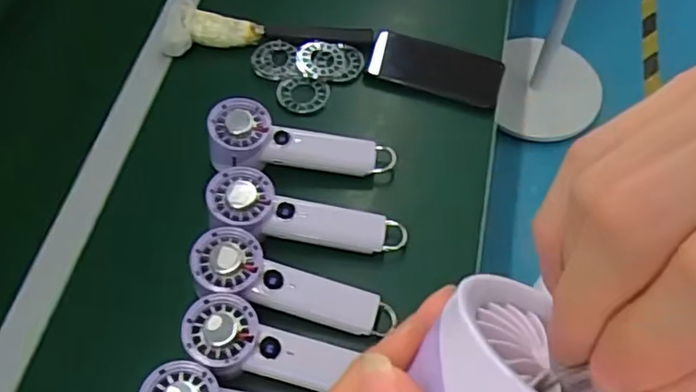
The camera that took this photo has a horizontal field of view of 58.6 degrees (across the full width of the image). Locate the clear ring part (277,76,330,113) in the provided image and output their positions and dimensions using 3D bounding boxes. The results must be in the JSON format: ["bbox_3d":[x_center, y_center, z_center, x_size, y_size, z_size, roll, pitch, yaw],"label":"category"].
[{"bbox_3d":[-0.053,-0.119,0.731,0.060,0.011,0.049,6,60,4],"label":"clear ring part"}]

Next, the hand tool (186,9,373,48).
[{"bbox_3d":[-0.083,-0.200,0.755,0.216,0.032,0.028,2,60,2],"label":"hand tool"}]

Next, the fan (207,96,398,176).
[{"bbox_3d":[-0.050,-0.051,0.671,0.199,0.058,0.067,9,59,-10],"label":"fan"}]

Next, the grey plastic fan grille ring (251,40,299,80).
[{"bbox_3d":[-0.087,-0.161,0.741,0.053,0.009,0.053,-3,71,8],"label":"grey plastic fan grille ring"}]

